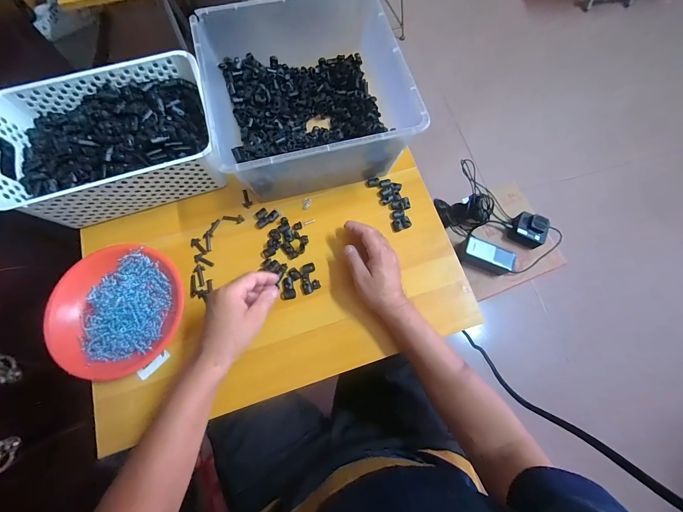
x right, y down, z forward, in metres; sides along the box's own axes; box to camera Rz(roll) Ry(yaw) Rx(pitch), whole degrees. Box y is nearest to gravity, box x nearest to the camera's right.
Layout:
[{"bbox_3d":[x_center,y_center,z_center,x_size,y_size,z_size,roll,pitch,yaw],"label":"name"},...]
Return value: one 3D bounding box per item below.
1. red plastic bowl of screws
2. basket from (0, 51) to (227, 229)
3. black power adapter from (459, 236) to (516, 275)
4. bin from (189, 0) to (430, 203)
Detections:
[{"bbox_3d":[-0.337,0.076,0.436,0.181,0.035,0.191,1,73,-2],"label":"red plastic bowl of screws"},{"bbox_3d":[-0.355,-0.181,0.476,0.302,0.105,0.213,-16,74,-7],"label":"basket"},{"bbox_3d":[0.373,0.002,0.753,0.136,0.047,0.059,21,73,4],"label":"black power adapter"},{"bbox_3d":[-0.060,-0.262,0.494,0.286,0.139,0.306,-14,74,-6],"label":"bin"}]

